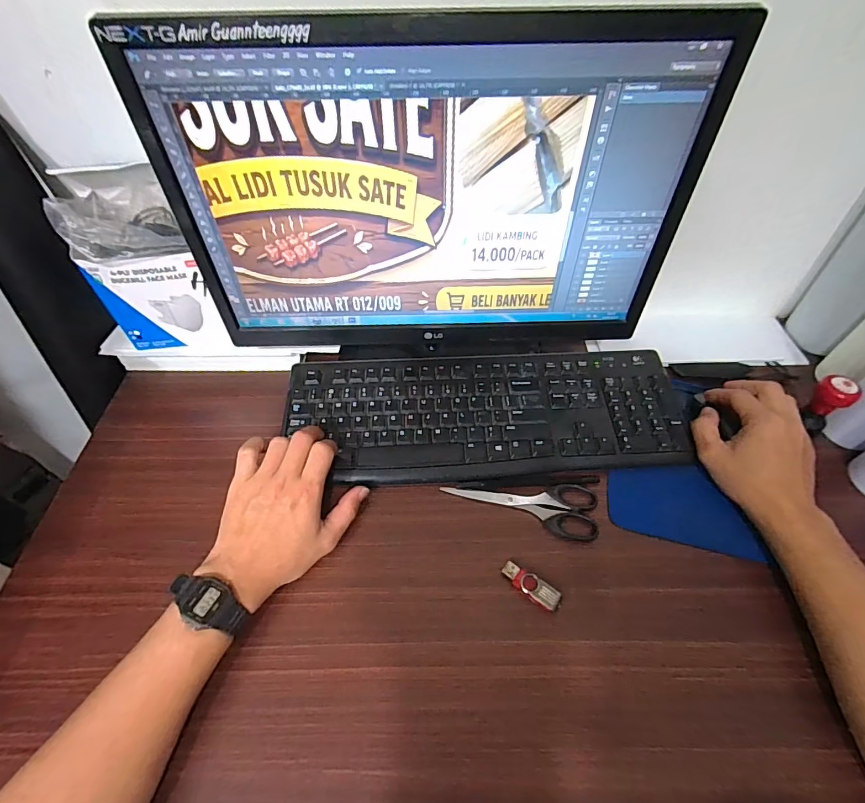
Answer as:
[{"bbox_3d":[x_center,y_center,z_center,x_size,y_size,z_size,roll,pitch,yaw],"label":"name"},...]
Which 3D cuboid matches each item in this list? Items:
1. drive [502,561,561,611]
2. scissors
[{"bbox_3d":[0.086,0.162,0.378,0.053,0.011,0.018,28,57,21],"label":"drive"},{"bbox_3d":[0.087,0.103,0.426,0.150,0.004,0.054,6,52,4],"label":"scissors"}]

